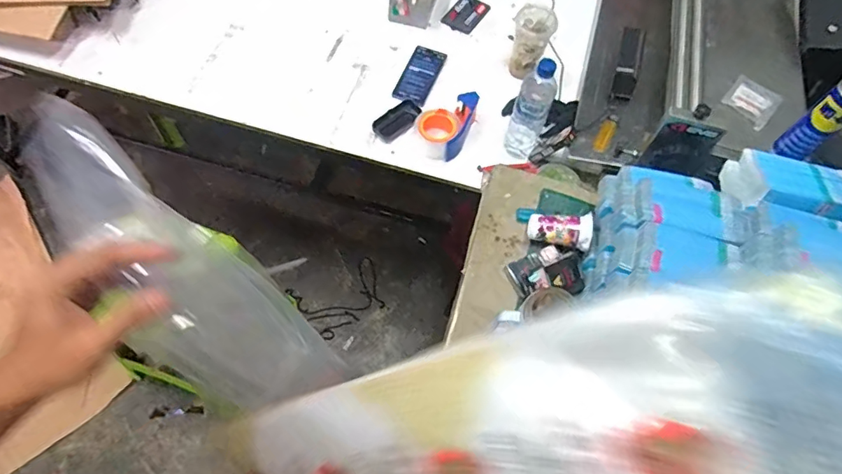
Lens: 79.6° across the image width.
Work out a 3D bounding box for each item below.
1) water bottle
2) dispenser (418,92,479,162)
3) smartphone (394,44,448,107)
[{"bbox_3d":[0.211,-0.243,0.959,0.067,0.212,0.060,18,62,6],"label":"water bottle"},{"bbox_3d":[0.052,-0.235,1.036,0.104,0.057,0.145,22,63,8],"label":"dispenser"},{"bbox_3d":[-0.001,-0.360,1.125,0.075,0.014,0.176,19,62,6],"label":"smartphone"}]

